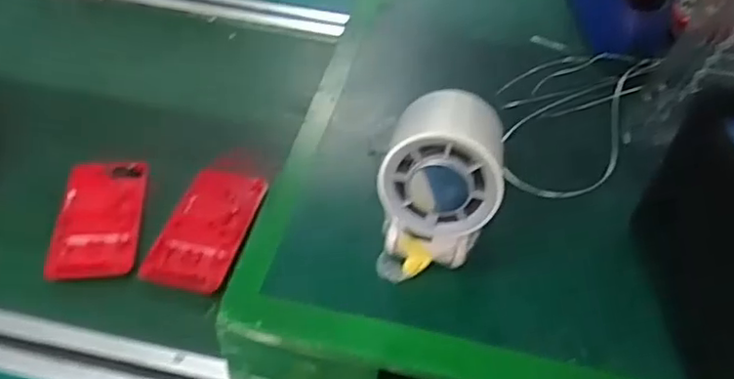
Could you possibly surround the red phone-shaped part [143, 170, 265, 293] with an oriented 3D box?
[{"bbox_3d":[-0.129,0.029,0.529,0.060,0.008,0.125,12,46,5],"label":"red phone-shaped part"}]

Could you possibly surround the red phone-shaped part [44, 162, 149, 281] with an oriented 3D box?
[{"bbox_3d":[-0.214,0.018,0.519,0.063,0.010,0.118,-2,47,-8],"label":"red phone-shaped part"}]

